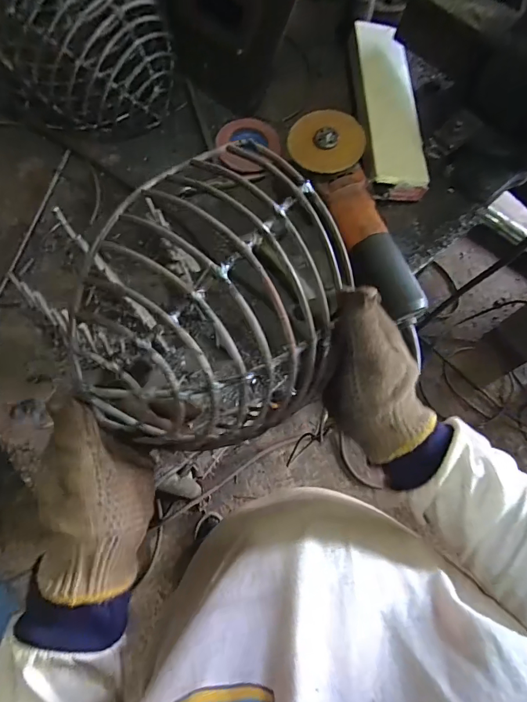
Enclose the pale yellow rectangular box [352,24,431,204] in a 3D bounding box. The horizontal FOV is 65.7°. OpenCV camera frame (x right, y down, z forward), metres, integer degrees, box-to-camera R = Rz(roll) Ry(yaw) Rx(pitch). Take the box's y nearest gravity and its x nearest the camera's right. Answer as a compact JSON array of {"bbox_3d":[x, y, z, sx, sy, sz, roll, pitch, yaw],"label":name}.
[{"bbox_3d":[0.180,-0.357,0.596,0.086,0.044,0.294,0,71,-2],"label":"pale yellow rectangular box"}]

